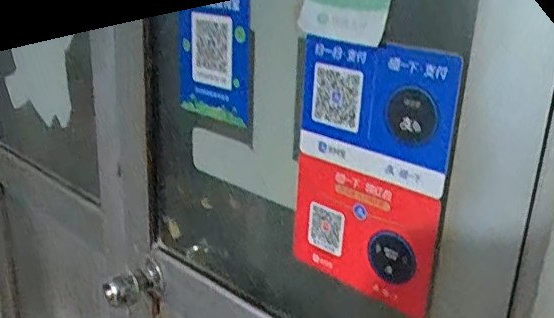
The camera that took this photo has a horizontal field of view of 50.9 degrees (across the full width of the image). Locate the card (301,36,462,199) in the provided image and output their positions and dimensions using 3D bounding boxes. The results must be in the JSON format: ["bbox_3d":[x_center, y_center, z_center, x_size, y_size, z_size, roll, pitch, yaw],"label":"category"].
[{"bbox_3d":[0.084,-0.040,0.514,0.159,0.120,0.011,17,27,39],"label":"card"}]

